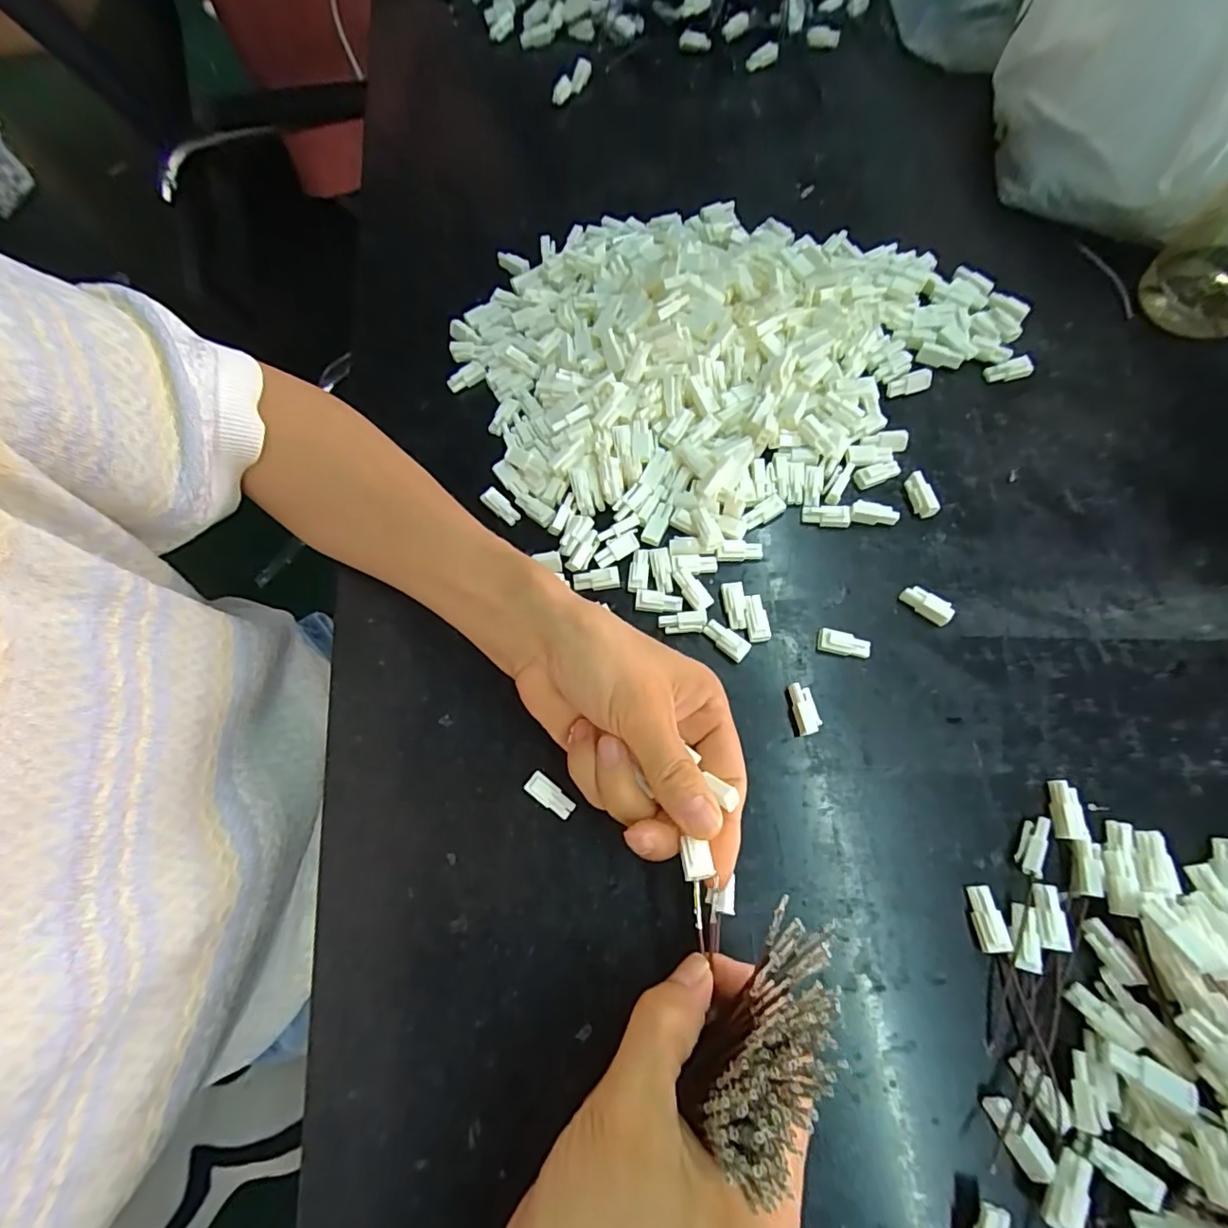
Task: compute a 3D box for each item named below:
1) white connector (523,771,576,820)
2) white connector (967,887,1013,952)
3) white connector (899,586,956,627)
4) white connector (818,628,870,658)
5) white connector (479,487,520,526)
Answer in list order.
[{"bbox_3d":[-0.031,0.087,0.266,0.026,0.006,0.012,40,77,1],"label":"white connector"},{"bbox_3d":[0.161,0.131,0.239,0.011,0.008,0.025,-5,71,1],"label":"white connector"},{"bbox_3d":[0.163,-0.005,0.288,0.010,0.011,0.025,-43,75,-12],"label":"white connector"},{"bbox_3d":[0.118,0.016,0.285,0.026,0.007,0.010,13,72,7],"label":"white connector"},{"bbox_3d":[-0.066,-0.063,0.324,0.026,0.005,0.010,42,77,15],"label":"white connector"}]

